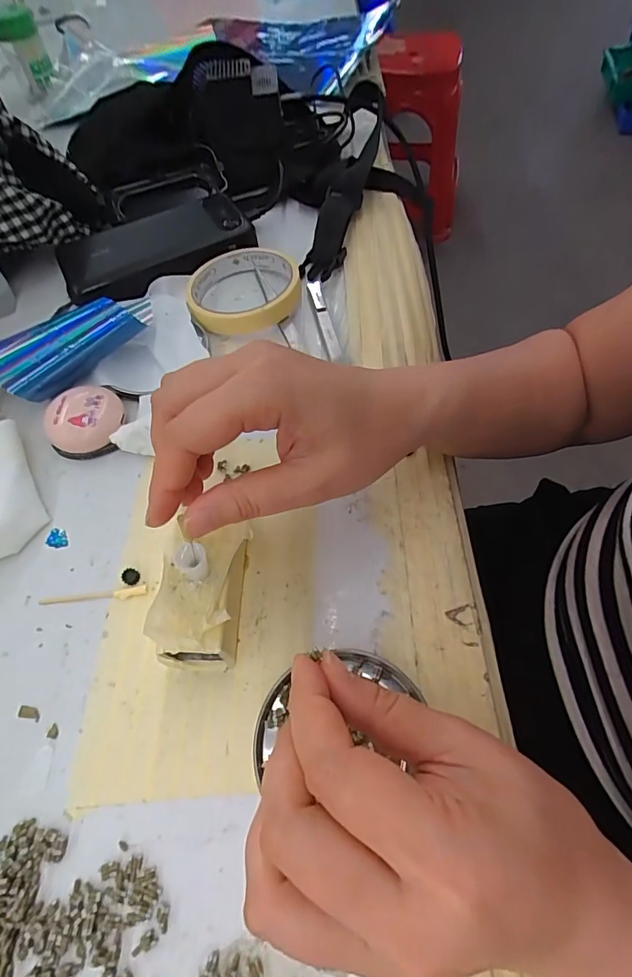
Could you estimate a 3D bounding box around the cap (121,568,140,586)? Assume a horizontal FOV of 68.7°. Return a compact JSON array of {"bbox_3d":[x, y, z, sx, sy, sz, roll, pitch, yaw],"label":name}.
[{"bbox_3d":[-0.103,0.049,0.255,0.008,0.005,0.009,32,67,19],"label":"cap"}]

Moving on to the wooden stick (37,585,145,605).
[{"bbox_3d":[-0.122,0.059,0.252,0.060,0.004,0.006,-6,60,-1],"label":"wooden stick"}]

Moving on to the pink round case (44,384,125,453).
[{"bbox_3d":[-0.148,-0.045,0.301,0.044,0.023,0.043,-1,60,2],"label":"pink round case"}]

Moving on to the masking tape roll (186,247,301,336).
[{"bbox_3d":[-0.059,-0.157,0.359,0.089,0.015,0.089,-1,60,2],"label":"masking tape roll"}]

